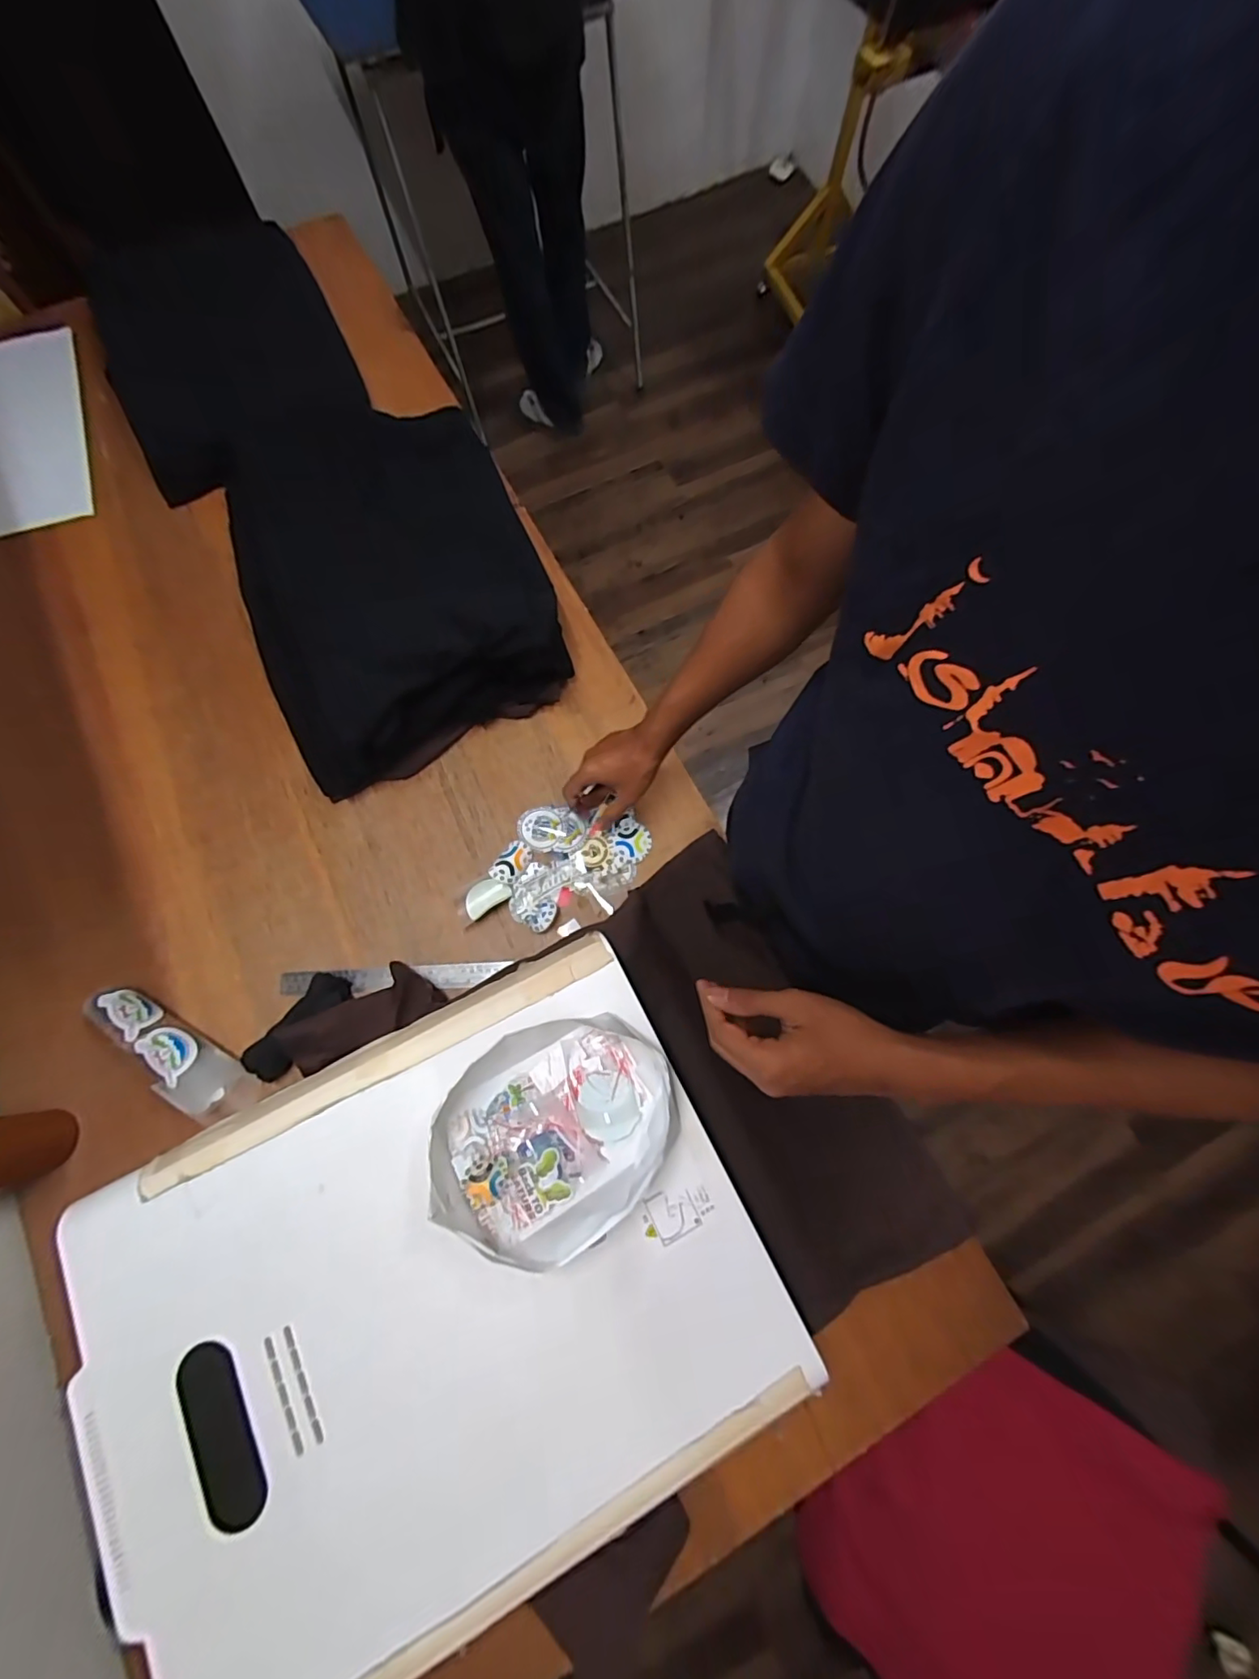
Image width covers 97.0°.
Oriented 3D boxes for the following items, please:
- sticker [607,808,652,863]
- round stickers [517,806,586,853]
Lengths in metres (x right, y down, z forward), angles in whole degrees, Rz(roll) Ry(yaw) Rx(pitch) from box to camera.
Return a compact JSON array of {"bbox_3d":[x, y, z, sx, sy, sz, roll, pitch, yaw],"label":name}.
[{"bbox_3d":[0.000,0.000,0.718,0.056,0.005,0.056,-38,81,-9],"label":"sticker"},{"bbox_3d":[-0.101,-0.013,0.718,0.084,0.009,0.057,3,77,0],"label":"round stickers"}]

